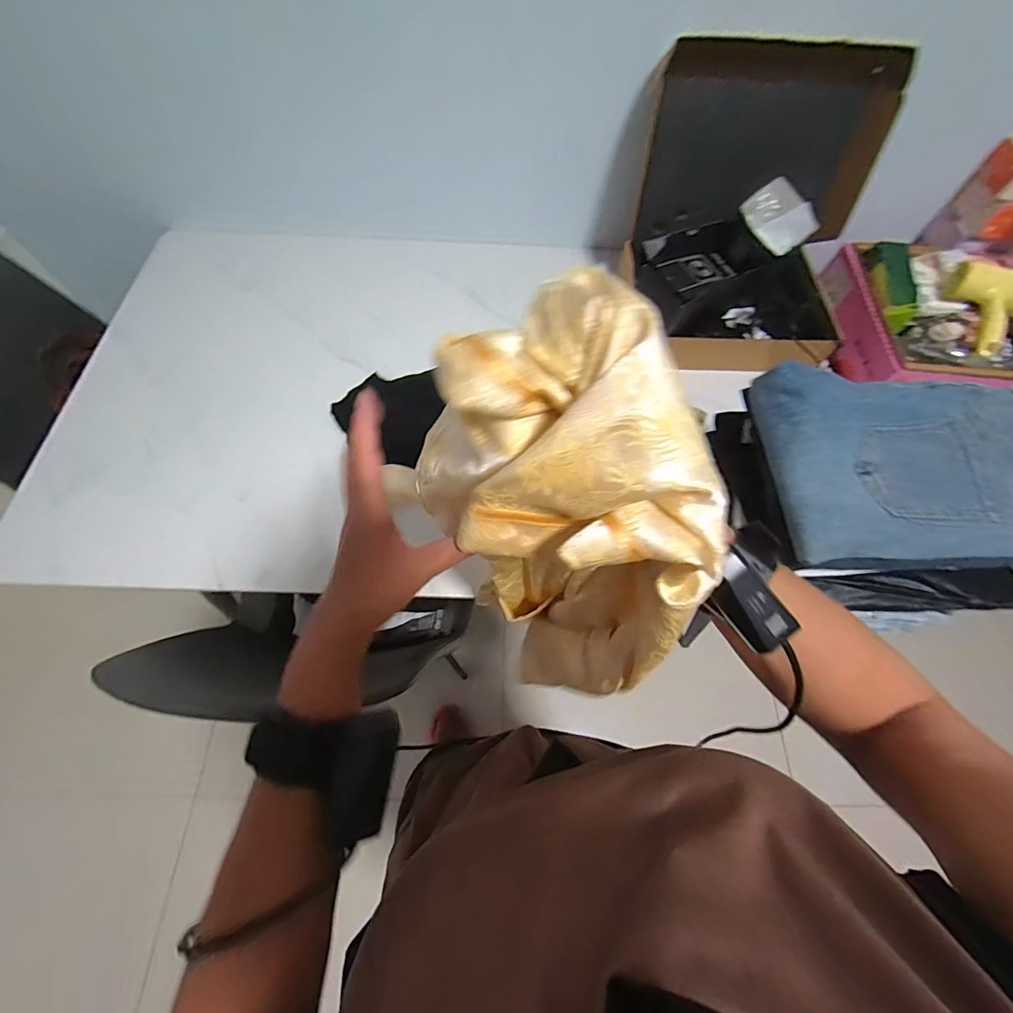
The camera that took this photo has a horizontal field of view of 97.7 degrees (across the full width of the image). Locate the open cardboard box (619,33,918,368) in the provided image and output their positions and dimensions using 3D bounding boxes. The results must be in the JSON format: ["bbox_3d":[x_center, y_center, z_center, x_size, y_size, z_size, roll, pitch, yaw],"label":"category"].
[{"bbox_3d":[0.411,-0.471,0.748,0.372,0.325,0.358,4,64,-1],"label":"open cardboard box"}]

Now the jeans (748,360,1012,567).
[{"bbox_3d":[0.469,-0.052,0.506,0.325,0.083,0.229,1,64,-3],"label":"jeans"}]

